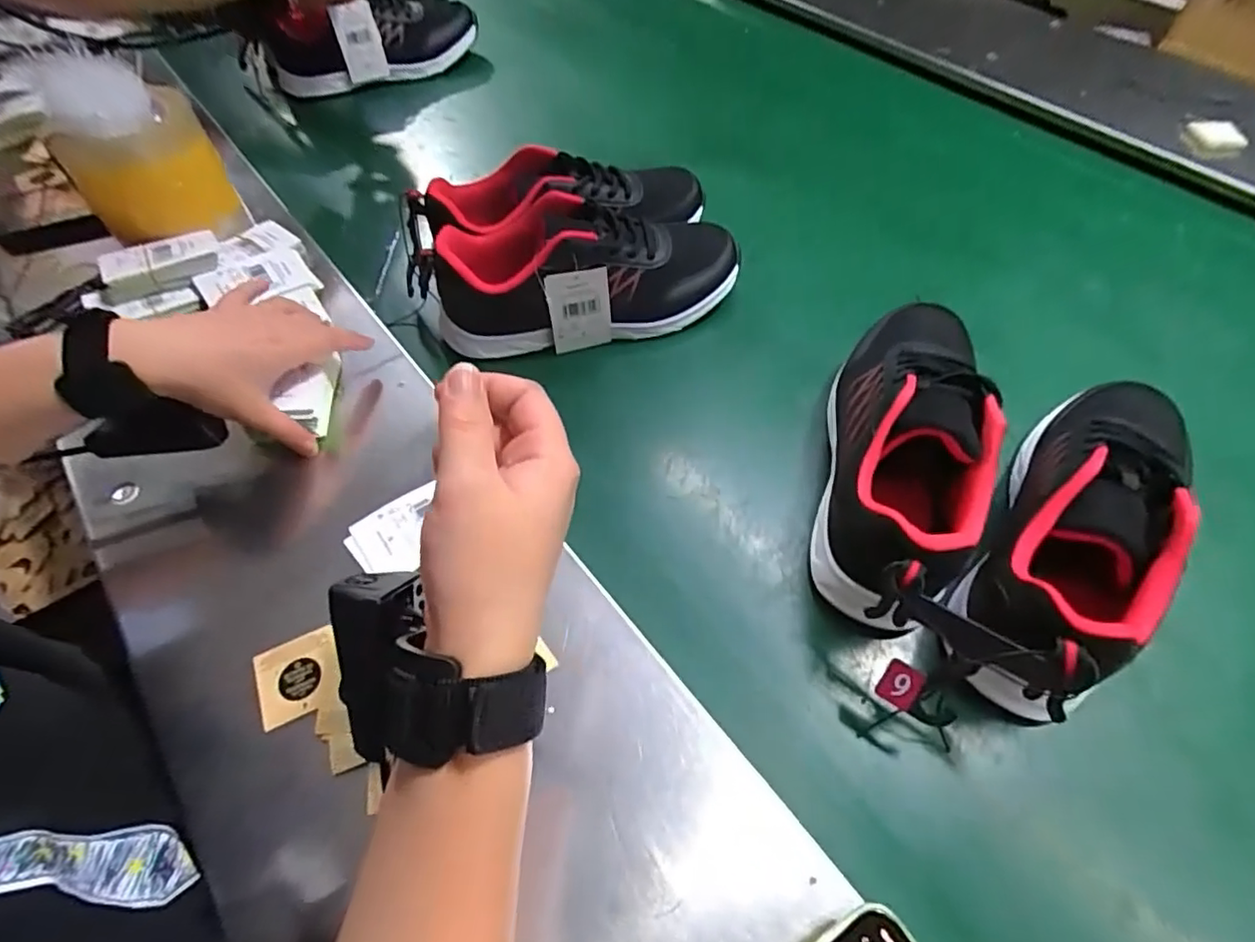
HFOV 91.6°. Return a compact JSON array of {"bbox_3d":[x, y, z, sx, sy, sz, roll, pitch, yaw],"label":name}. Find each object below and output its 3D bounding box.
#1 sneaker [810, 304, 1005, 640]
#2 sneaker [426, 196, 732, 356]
[{"bbox_3d":[0.182,-0.006,0.406,0.091,0.084,0.234,11,58,8],"label":"sneaker"},{"bbox_3d":[-0.032,-0.167,0.513,0.258,0.087,0.093,-15,58,-8],"label":"sneaker"}]

